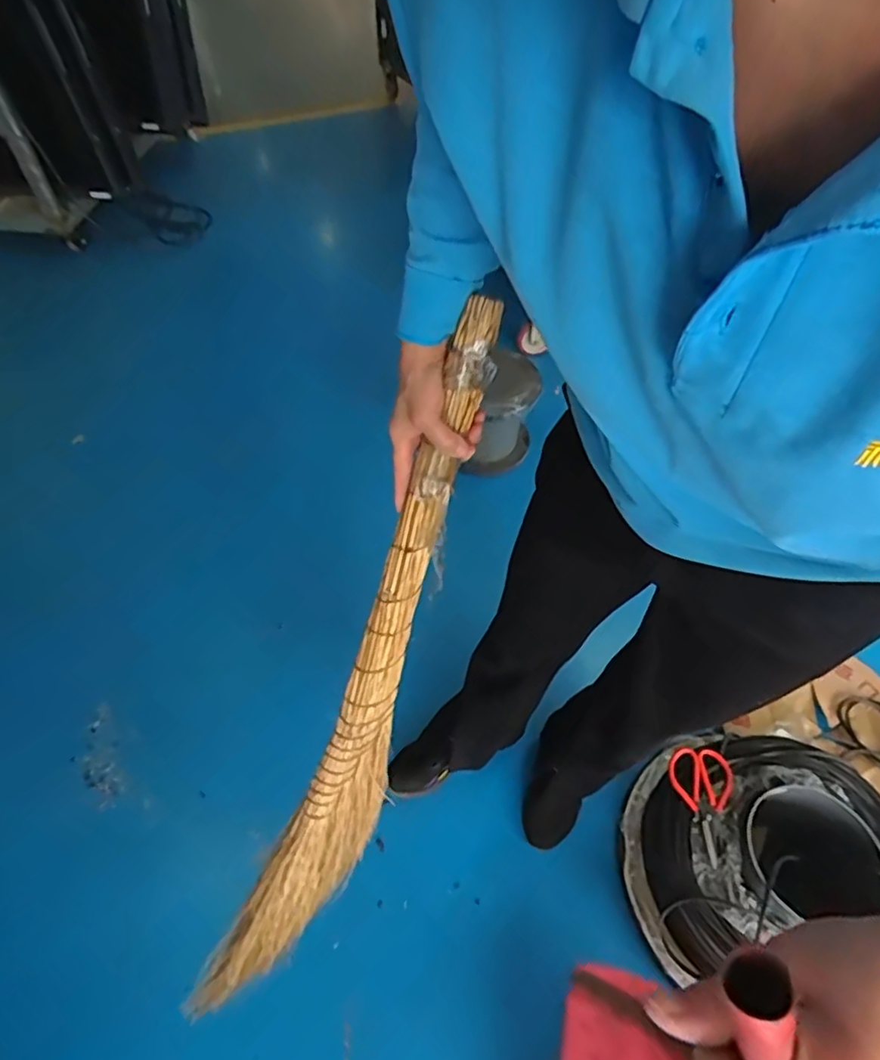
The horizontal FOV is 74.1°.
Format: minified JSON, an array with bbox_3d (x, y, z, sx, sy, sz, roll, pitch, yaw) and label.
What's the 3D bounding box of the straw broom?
[{"bbox_3d":[-0.081,0.181,0.652,0.076,0.834,0.171,24,16,16],"label":"straw broom"}]

